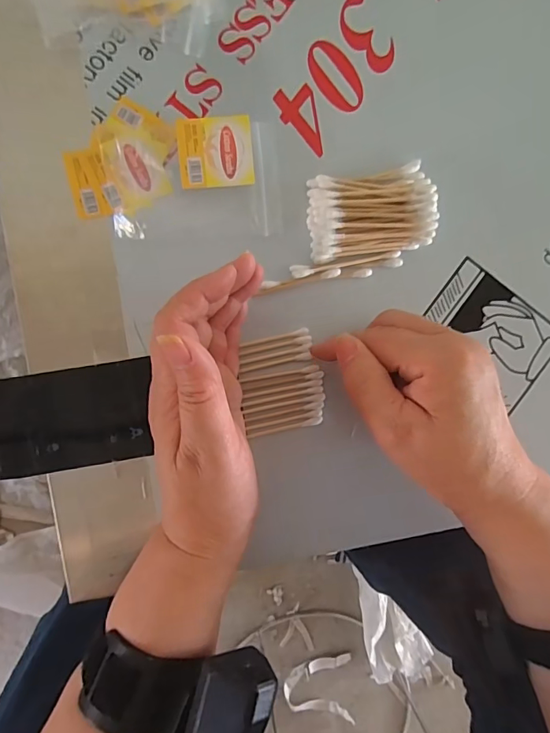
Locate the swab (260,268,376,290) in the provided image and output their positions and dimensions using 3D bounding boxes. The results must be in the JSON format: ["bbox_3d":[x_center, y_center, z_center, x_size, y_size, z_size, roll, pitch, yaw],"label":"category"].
[{"bbox_3d":[0.027,-0.055,0.283,0.069,0.004,0.005,-8,94,-6],"label":"swab"}]

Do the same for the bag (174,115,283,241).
[{"bbox_3d":[-0.026,-0.113,0.273,0.058,0.012,0.068,-5,94,-6],"label":"bag"}]

